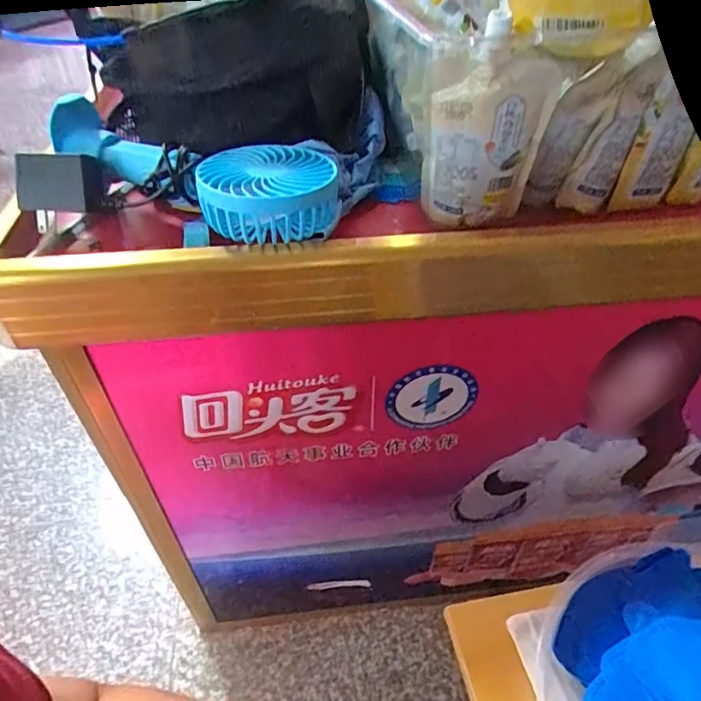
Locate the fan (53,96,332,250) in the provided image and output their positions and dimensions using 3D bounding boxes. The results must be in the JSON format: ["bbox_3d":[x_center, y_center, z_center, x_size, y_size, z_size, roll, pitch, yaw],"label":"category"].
[{"bbox_3d":[-0.126,-0.141,0.422,0.239,0.063,0.103,14,46,14],"label":"fan"}]

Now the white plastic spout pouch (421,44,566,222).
[{"bbox_3d":[0.100,-0.160,0.393,0.086,0.118,0.033,10,45,10],"label":"white plastic spout pouch"}]

